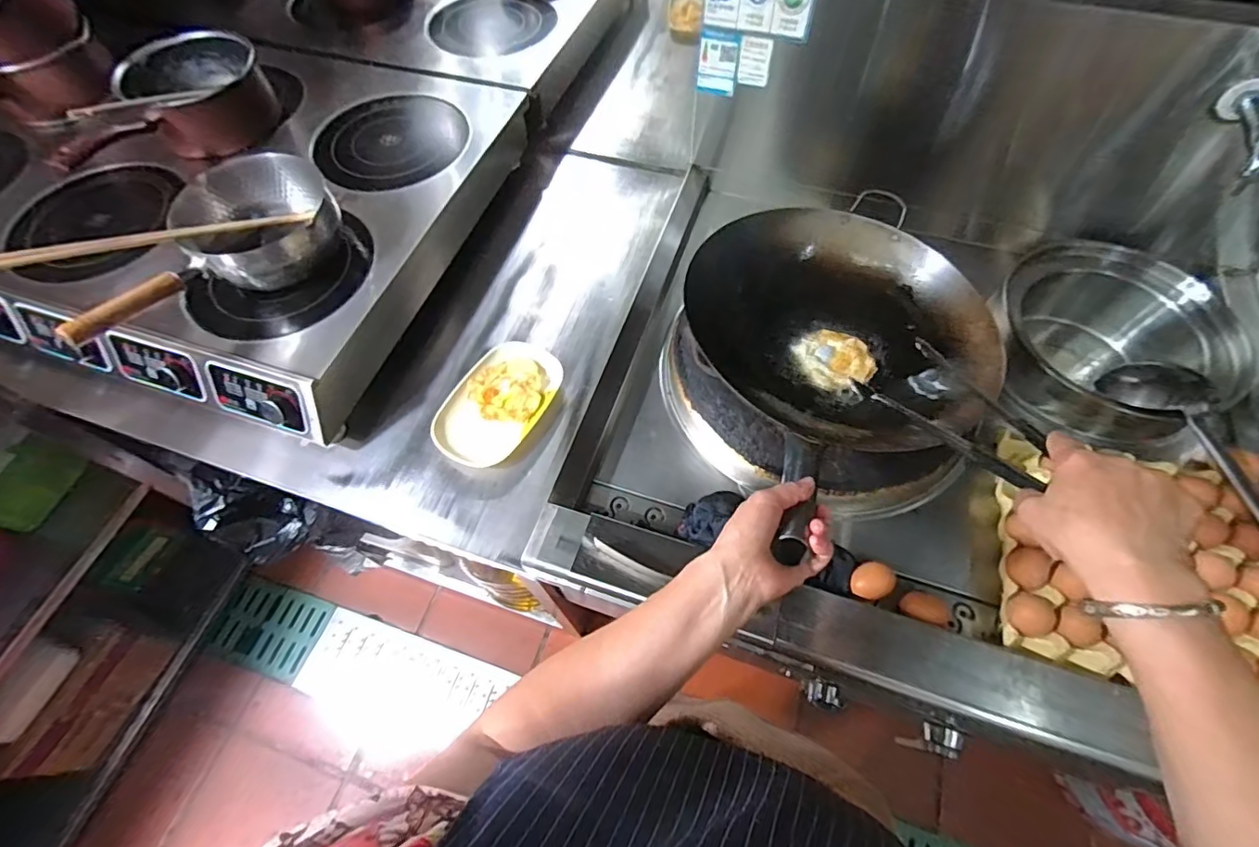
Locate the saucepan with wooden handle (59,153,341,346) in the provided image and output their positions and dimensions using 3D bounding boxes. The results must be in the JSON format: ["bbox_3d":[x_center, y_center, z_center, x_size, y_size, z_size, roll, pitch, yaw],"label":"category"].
[{"bbox_3d":[-0.616,-0.248,0.805,0.373,0.116,0.206,-39,67,-18],"label":"saucepan with wooden handle"}]

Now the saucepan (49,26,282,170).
[{"bbox_3d":[-0.816,-0.547,0.952,0.190,0.129,0.387,29,66,16],"label":"saucepan"}]

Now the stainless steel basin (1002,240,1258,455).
[{"bbox_3d":[0.665,-0.100,0.763,0.283,0.172,0.245,14,63,9],"label":"stainless steel basin"}]

